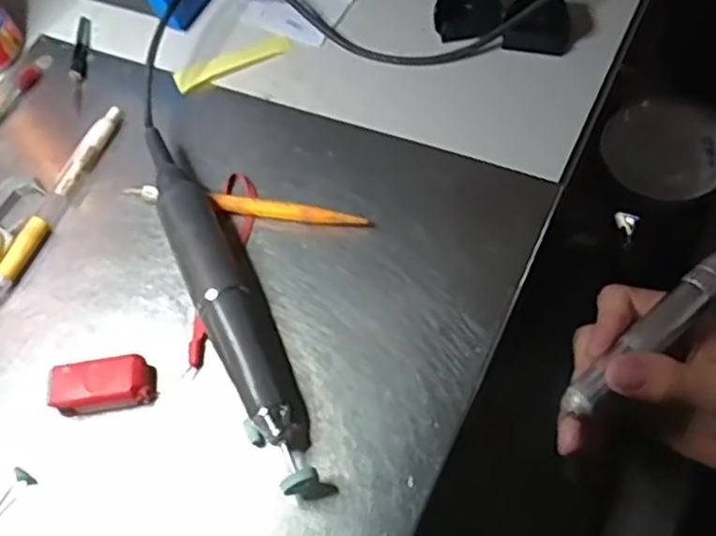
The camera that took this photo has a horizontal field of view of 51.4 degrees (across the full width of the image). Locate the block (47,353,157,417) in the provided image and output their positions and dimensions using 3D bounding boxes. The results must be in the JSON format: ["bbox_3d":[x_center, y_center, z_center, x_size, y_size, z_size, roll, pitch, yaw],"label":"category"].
[{"bbox_3d":[-0.121,0.057,0.356,0.047,0.021,0.024,-11,59,3],"label":"block"}]

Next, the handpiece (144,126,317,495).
[{"bbox_3d":[-0.068,0.010,0.369,0.030,0.026,0.210,-25,59,-6],"label":"handpiece"}]

